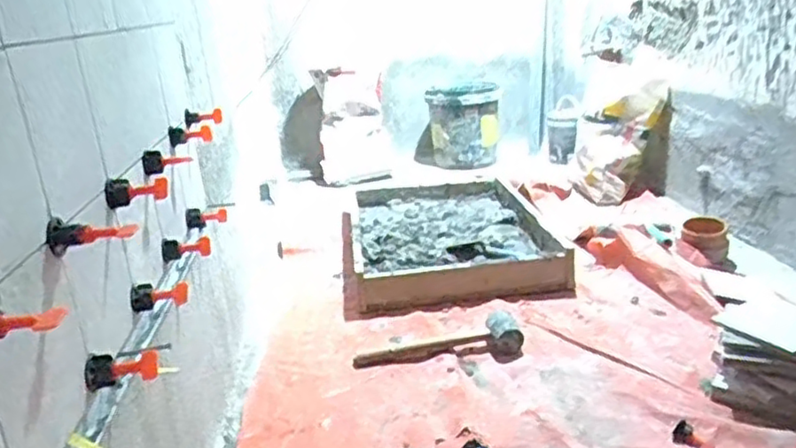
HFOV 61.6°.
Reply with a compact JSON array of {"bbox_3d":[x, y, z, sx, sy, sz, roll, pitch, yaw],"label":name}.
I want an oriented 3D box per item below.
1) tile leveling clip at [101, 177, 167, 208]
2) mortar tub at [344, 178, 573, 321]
[{"bbox_3d":[-0.271,-0.033,0.695,0.060,0.029,0.026,-8,19,-11],"label":"tile leveling clip"},{"bbox_3d":[0.119,0.023,1.942,0.558,0.104,0.855,-5,18,-2],"label":"mortar tub"}]

